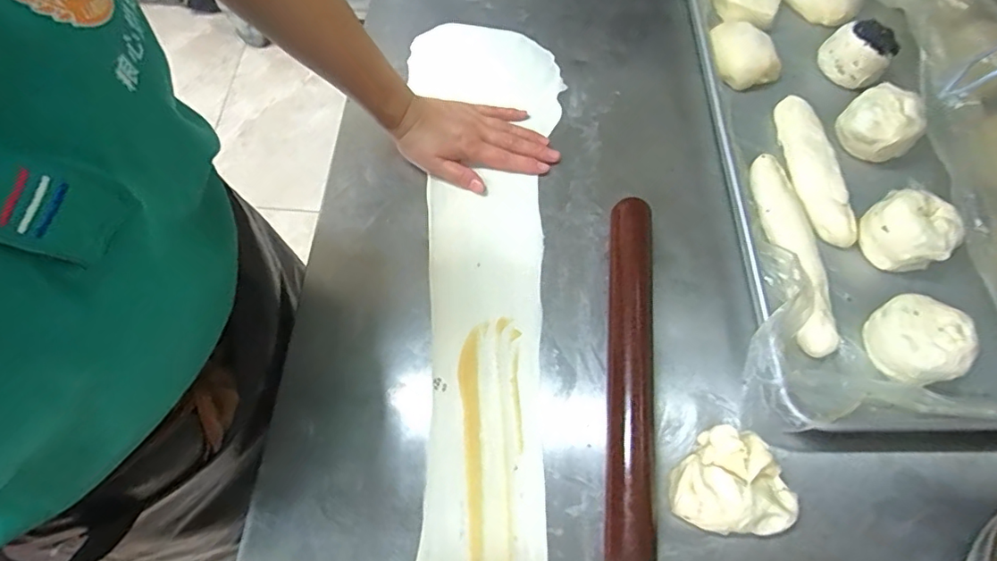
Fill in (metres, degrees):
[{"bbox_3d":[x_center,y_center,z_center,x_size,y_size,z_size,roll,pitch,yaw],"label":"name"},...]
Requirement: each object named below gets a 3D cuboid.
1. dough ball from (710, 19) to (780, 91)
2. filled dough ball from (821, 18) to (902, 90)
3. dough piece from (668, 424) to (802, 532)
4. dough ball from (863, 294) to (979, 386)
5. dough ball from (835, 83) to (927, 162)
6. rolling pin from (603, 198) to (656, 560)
[{"bbox_3d":[0.276,-0.254,0.615,0.059,0.038,0.076,-11,67,-6],"label":"dough ball"},{"bbox_3d":[0.405,-0.258,0.616,0.073,0.046,0.067,1,66,-1],"label":"filled dough ball"},{"bbox_3d":[0.186,0.160,0.432,0.094,0.048,0.080,17,67,6],"label":"dough piece"},{"bbox_3d":[0.357,0.050,0.465,0.059,0.049,0.072,-21,68,-11],"label":"dough ball"},{"bbox_3d":[0.395,-0.162,0.560,0.067,0.042,0.069,1,66,-1],"label":"dough ball"},{"bbox_3d":[0.111,0.072,0.466,0.038,0.032,0.318,6,66,1],"label":"rolling pin"}]

